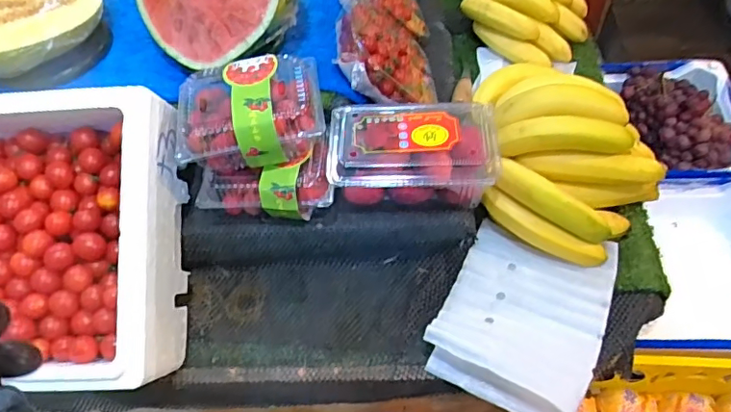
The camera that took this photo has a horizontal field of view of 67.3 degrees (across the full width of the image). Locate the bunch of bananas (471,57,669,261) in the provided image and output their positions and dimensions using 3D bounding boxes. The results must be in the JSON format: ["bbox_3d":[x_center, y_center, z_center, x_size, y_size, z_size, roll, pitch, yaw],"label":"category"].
[{"bbox_3d":[0.202,-0.071,0.631,0.177,0.099,0.261,-29,58,-15],"label":"bunch of bananas"}]

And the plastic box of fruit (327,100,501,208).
[{"bbox_3d":[0.051,-0.059,0.605,0.176,0.073,0.098,1,55,5],"label":"plastic box of fruit"}]

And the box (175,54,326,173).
[{"bbox_3d":[-0.122,-0.094,0.580,0.154,0.075,0.113,-5,55,1],"label":"box"}]

